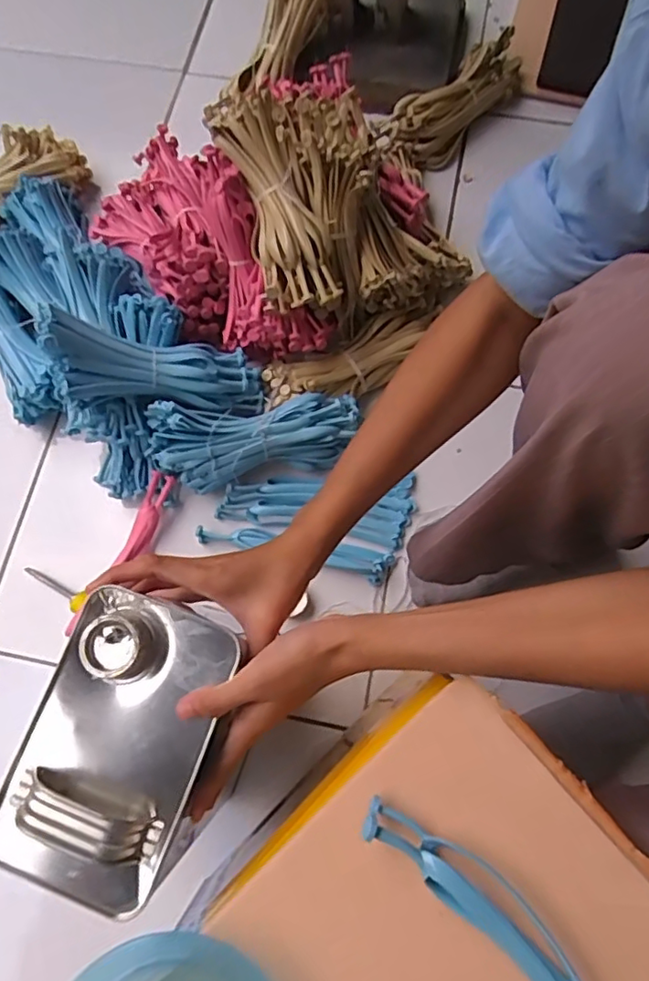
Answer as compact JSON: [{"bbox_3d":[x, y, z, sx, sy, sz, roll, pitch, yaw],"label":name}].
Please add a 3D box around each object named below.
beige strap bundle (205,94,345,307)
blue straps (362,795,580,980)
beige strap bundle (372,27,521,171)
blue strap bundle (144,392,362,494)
[{"bbox_3d":[-0.051,-0.280,0.578,0.076,0.045,0.202,-21,96,-5],"label":"beige strap bundle"},{"bbox_3d":[0.100,0.236,0.298,0.036,0.019,0.198,-42,77,-11],"label":"blue straps"},{"bbox_3d":[0.168,-0.498,0.757,0.235,0.053,0.077,-42,77,-11],"label":"beige strap bundle"},{"bbox_3d":[-0.070,-0.060,0.597,0.211,0.061,0.074,-9,73,-2],"label":"blue strap bundle"}]

